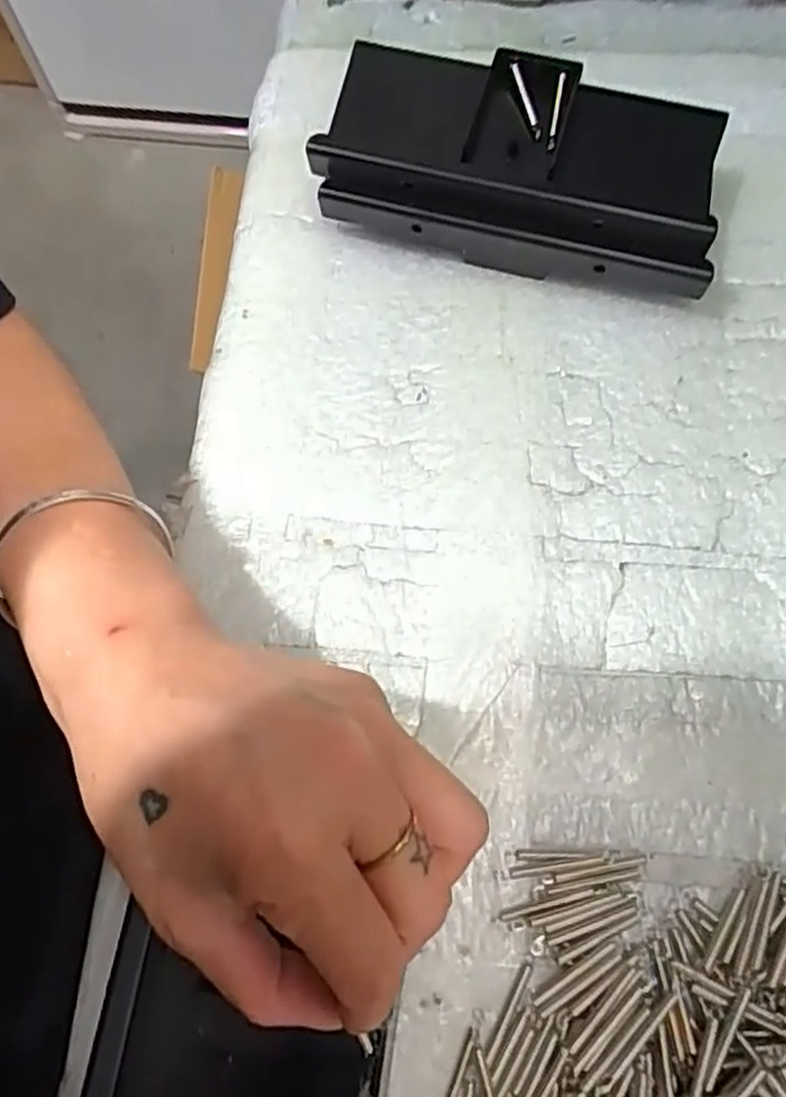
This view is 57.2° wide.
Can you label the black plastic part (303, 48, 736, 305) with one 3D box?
[{"bbox_3d":[0.055,-0.170,0.318,0.172,0.044,0.089,14,71,6],"label":"black plastic part"}]

